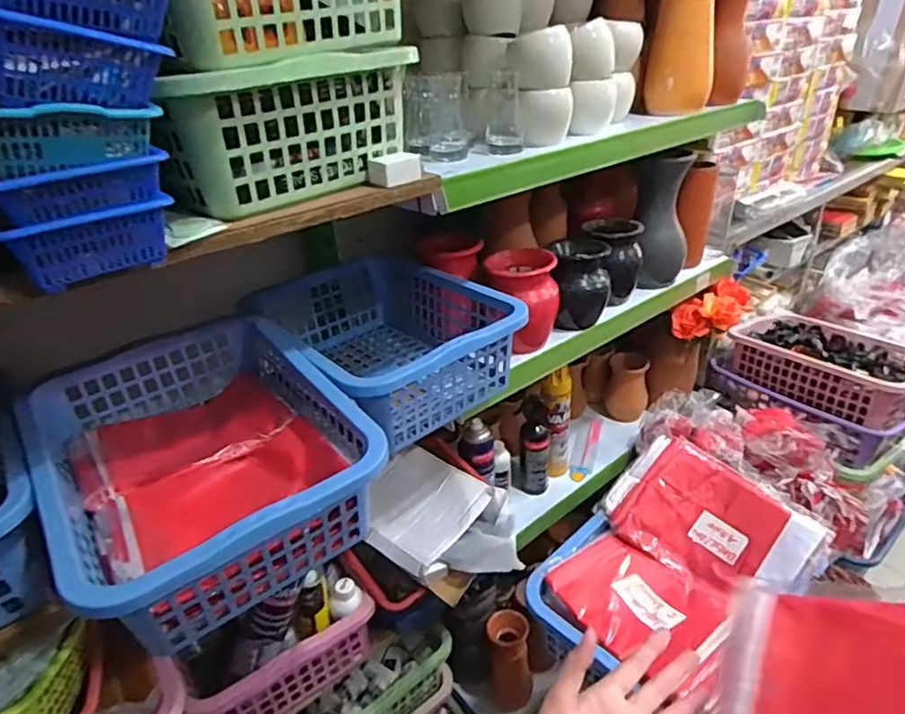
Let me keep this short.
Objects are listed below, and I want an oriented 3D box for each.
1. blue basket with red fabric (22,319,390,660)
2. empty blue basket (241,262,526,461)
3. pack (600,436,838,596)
[{"bbox_3d":[-0.300,0.121,0.695,0.319,0.139,0.407,-27,38,-33],"label":"blue basket with red fabric"},{"bbox_3d":[-0.105,-0.027,0.944,0.301,0.158,0.395,-24,37,-29],"label":"empty blue basket"},{"bbox_3d":[0.415,0.269,0.929,0.295,0.026,0.189,34,88,33],"label":"pack"}]

